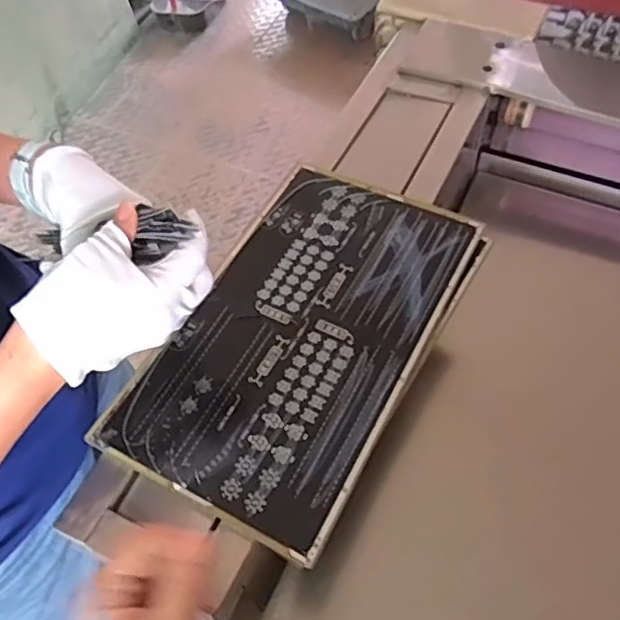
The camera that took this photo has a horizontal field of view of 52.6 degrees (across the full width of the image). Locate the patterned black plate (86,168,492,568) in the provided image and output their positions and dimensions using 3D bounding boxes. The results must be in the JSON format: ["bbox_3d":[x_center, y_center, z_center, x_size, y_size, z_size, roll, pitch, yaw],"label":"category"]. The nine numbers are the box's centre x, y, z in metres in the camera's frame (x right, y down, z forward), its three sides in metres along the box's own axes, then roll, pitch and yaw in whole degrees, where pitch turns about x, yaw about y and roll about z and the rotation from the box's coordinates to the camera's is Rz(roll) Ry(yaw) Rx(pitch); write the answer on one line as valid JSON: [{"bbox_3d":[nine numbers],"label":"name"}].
[{"bbox_3d":[-0.002,0.013,0.529,0.196,0.015,0.331,26,62,17],"label":"patterned black plate"}]

